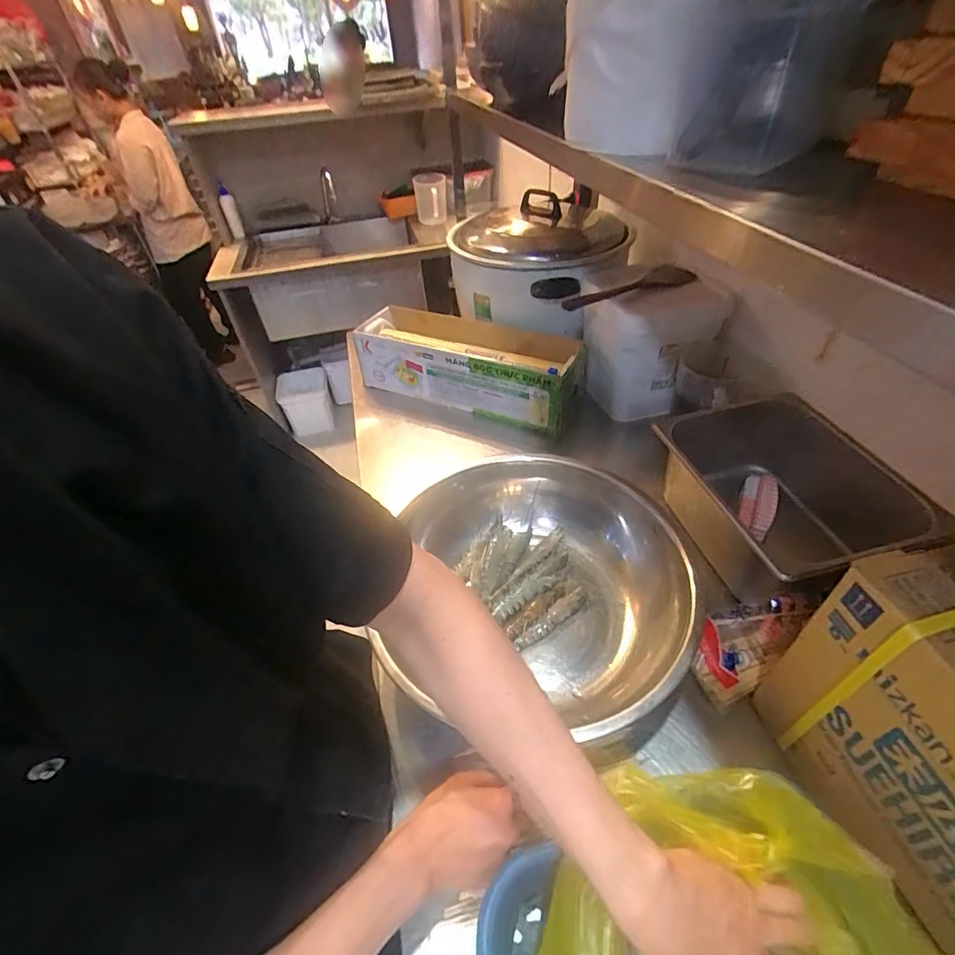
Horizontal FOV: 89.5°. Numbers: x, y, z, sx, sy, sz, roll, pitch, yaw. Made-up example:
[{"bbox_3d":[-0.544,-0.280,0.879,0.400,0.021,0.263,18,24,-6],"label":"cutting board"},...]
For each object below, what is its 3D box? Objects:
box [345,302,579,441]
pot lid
[{"bbox_3d":[-0.023,-0.253,1.105,0.512,0.152,0.190,19,48,24],"label":"box"},{"bbox_3d":[0.133,-0.575,1.104,0.422,0.105,0.342,9,45,15],"label":"pot lid"}]

